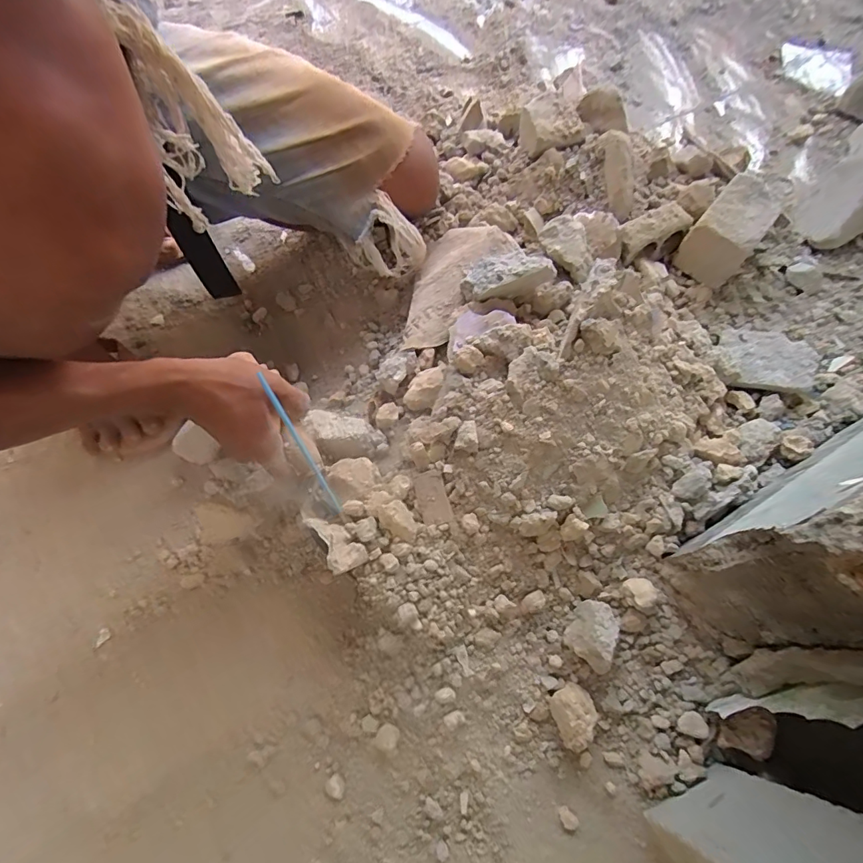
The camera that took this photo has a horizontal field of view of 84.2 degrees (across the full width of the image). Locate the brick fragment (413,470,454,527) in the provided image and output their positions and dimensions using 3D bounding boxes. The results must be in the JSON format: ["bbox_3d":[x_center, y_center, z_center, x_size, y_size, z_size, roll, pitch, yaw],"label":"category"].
[{"bbox_3d":[0.001,0.059,0.423,0.026,0.004,0.047,-19,74,3],"label":"brick fragment"}]

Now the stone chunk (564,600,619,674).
[{"bbox_3d":[0.147,0.182,0.431,0.036,0.032,0.053,26,66,9],"label":"stone chunk"}]

